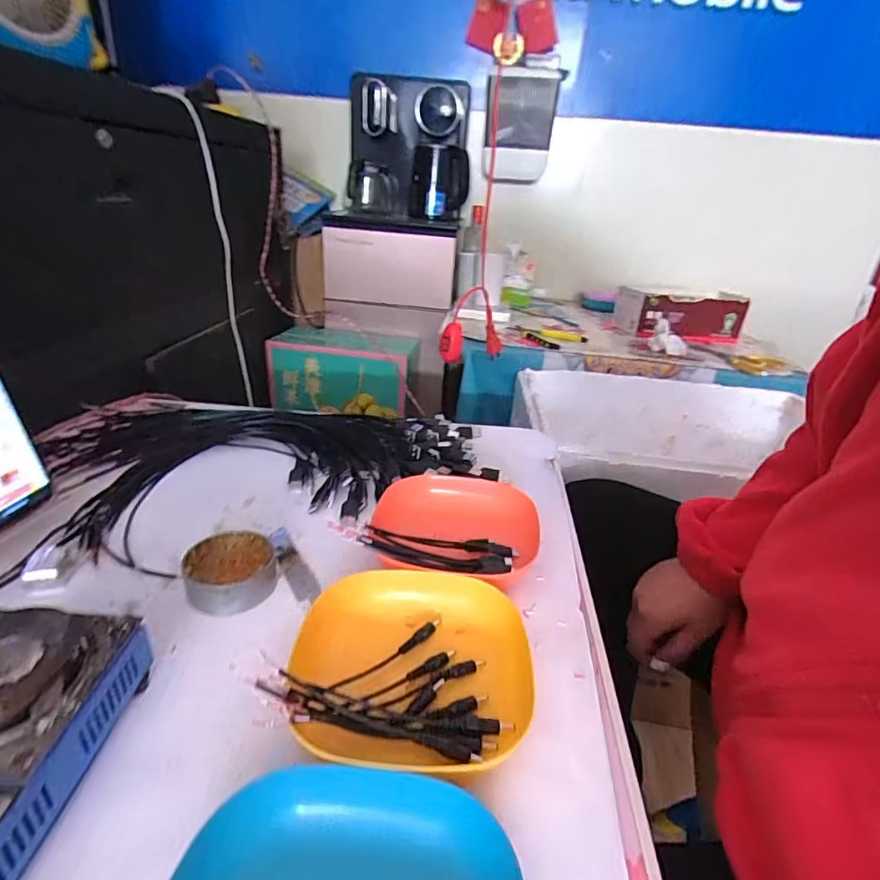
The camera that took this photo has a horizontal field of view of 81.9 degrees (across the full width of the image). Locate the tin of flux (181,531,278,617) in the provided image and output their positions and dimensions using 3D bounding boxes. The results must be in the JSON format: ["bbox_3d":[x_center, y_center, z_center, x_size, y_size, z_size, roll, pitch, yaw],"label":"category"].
[{"bbox_3d":[-0.157,0.099,0.381,0.062,0.027,0.062,-1,27,-12],"label":"tin of flux"}]

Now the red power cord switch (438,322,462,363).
[{"bbox_3d":[0.014,-0.133,0.693,0.031,0.051,0.016,4,26,-3],"label":"red power cord switch"}]

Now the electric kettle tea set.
[{"bbox_3d":[-0.075,-0.703,1.244,0.288,0.300,0.225,4,26,-3],"label":"electric kettle tea set"}]

